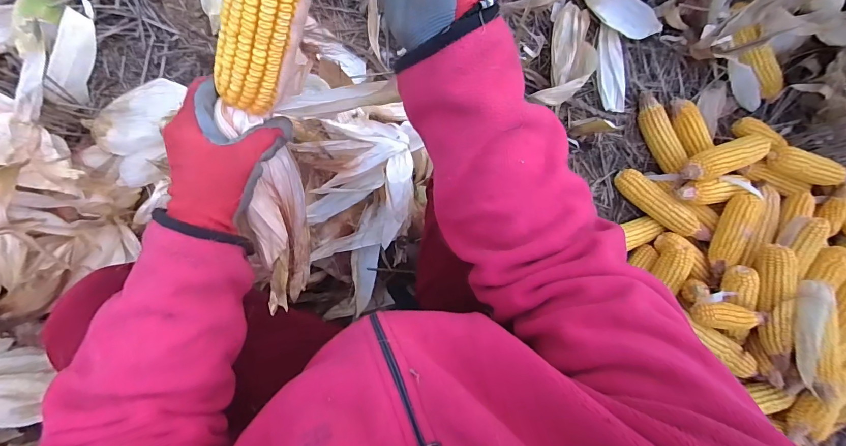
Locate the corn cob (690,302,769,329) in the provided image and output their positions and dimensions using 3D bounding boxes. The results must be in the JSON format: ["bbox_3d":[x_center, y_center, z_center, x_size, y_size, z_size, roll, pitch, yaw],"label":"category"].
[{"bbox_3d":[0.539,0.166,0.671,0.116,0.039,0.048,11,94,-6],"label":"corn cob"}]

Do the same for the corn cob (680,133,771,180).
[{"bbox_3d":[0.575,-0.125,0.730,0.184,0.058,0.055,-20,97,-20],"label":"corn cob"}]

